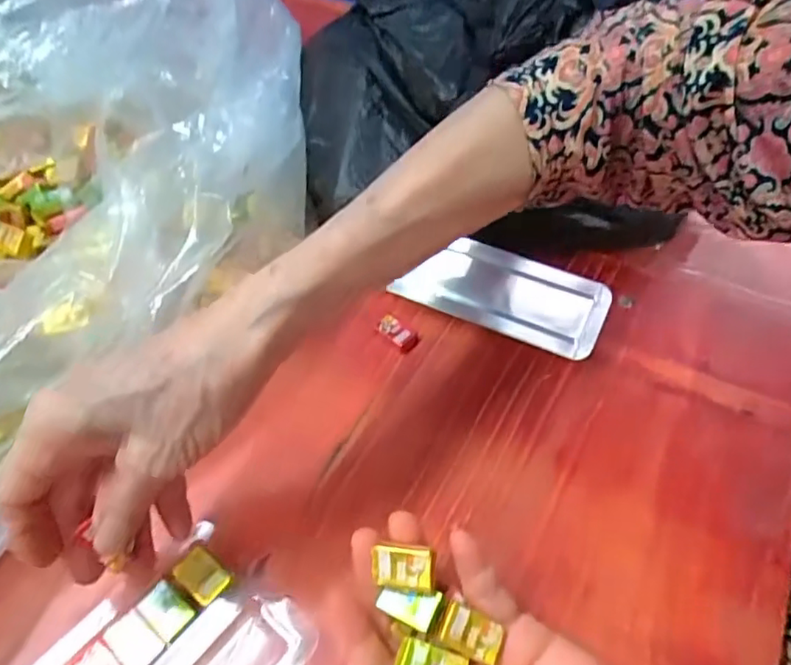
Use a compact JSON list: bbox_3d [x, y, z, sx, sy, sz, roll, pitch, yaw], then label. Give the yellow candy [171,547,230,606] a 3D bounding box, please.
[{"bbox_3d":[-0.093,0.117,0.284,0.024,0.006,0.017,29,56,23],"label":"yellow candy"}]

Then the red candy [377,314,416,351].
[{"bbox_3d":[0.001,0.001,0.380,0.024,0.011,0.014,31,57,25],"label":"red candy"}]

